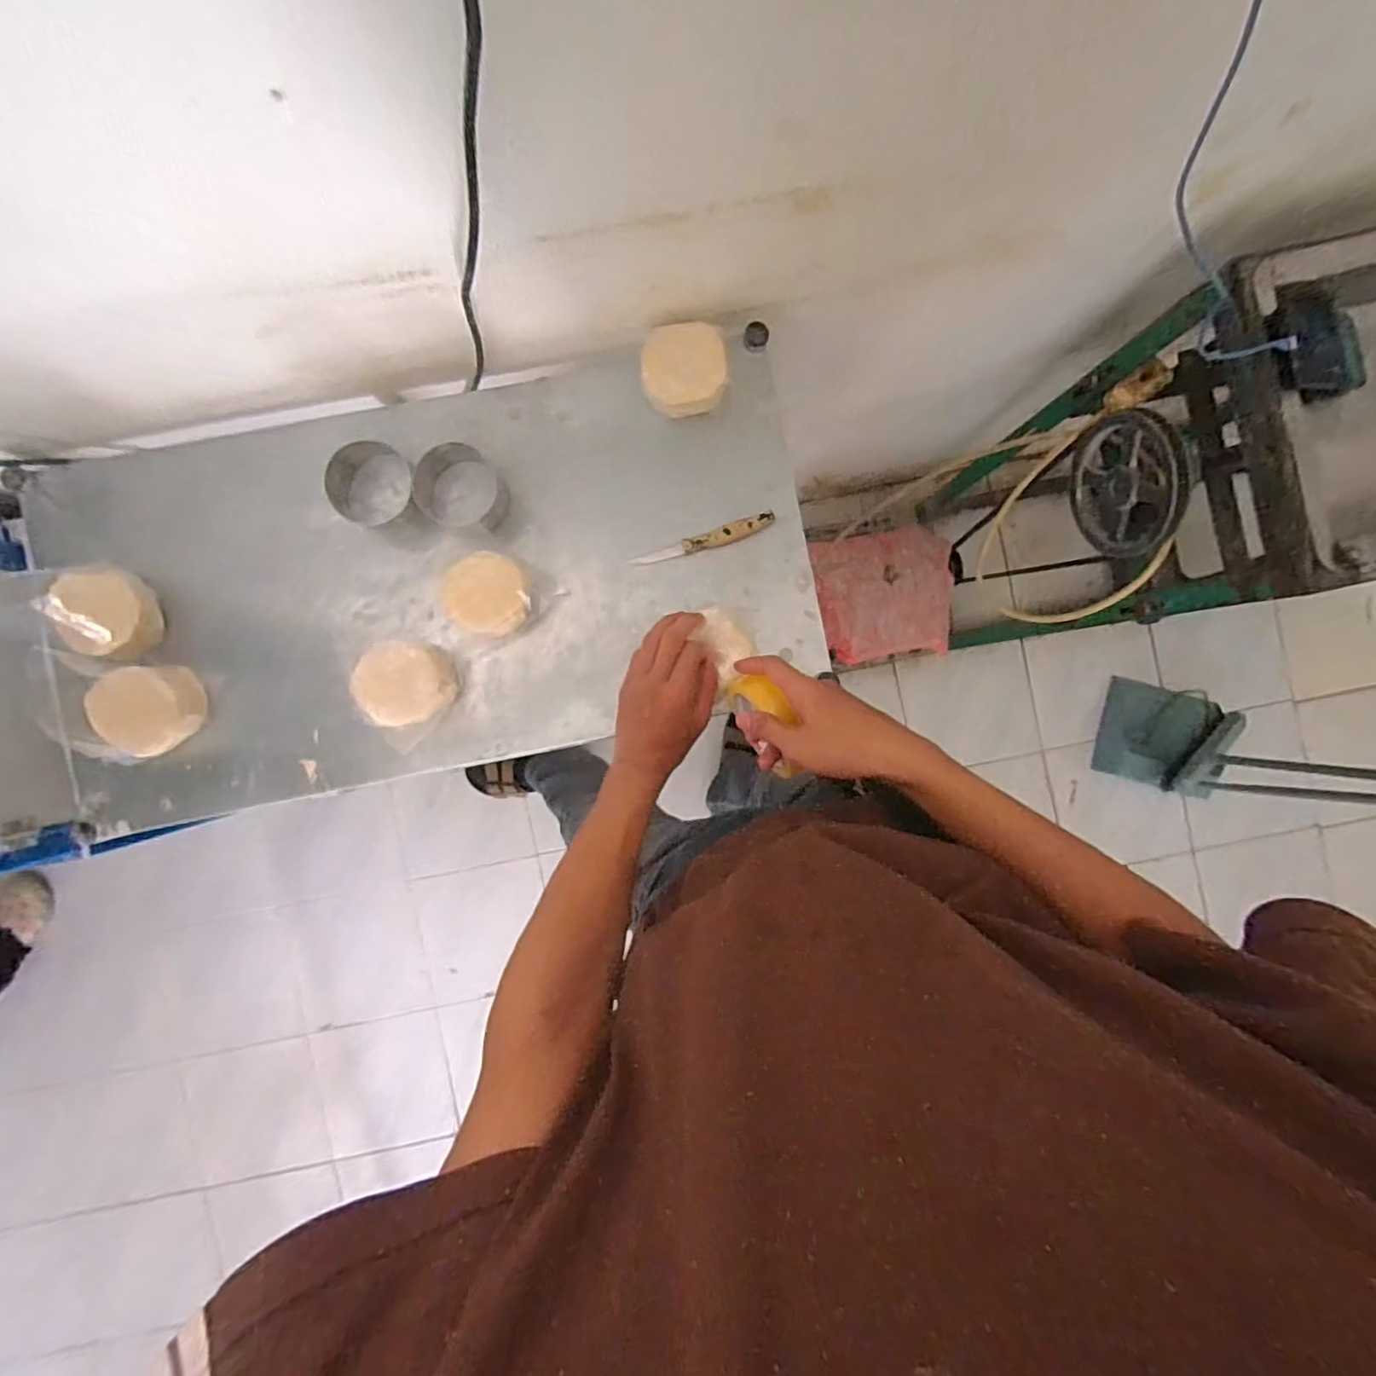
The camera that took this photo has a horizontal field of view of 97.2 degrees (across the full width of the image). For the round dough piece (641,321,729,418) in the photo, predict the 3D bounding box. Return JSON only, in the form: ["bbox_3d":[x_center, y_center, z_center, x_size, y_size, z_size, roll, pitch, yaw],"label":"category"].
[{"bbox_3d":[-0.004,-0.316,0.606,0.081,0.041,0.076,0,90,-1],"label":"round dough piece"}]

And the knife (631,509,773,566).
[{"bbox_3d":[0.017,-0.152,0.630,0.150,0.015,0.018,-18,91,-1],"label":"knife"}]

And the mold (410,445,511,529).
[{"bbox_3d":[-0.226,-0.201,0.607,0.086,0.033,0.076,9,90,-1],"label":"mold"}]

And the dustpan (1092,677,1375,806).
[{"bbox_3d":[1.106,0.147,1.066,0.256,0.746,0.196,14,90,-1],"label":"dustpan"}]

